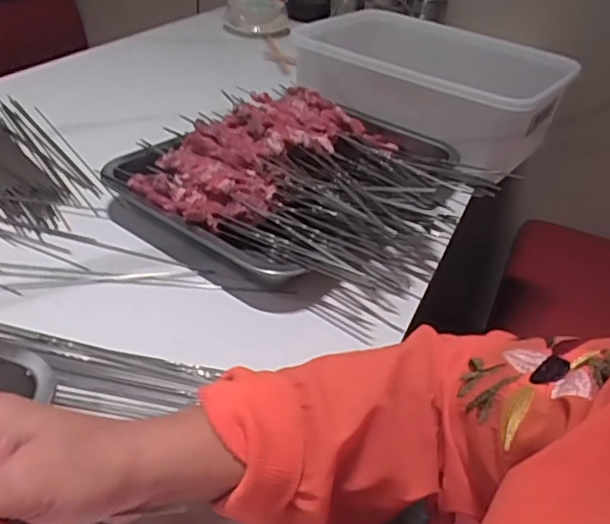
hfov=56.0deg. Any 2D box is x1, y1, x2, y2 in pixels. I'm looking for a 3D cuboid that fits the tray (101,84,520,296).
[{"bbox_3d":[0.018,-0.104,0.637,0.311,0.081,0.384,29,41,27],"label":"tray"}]

